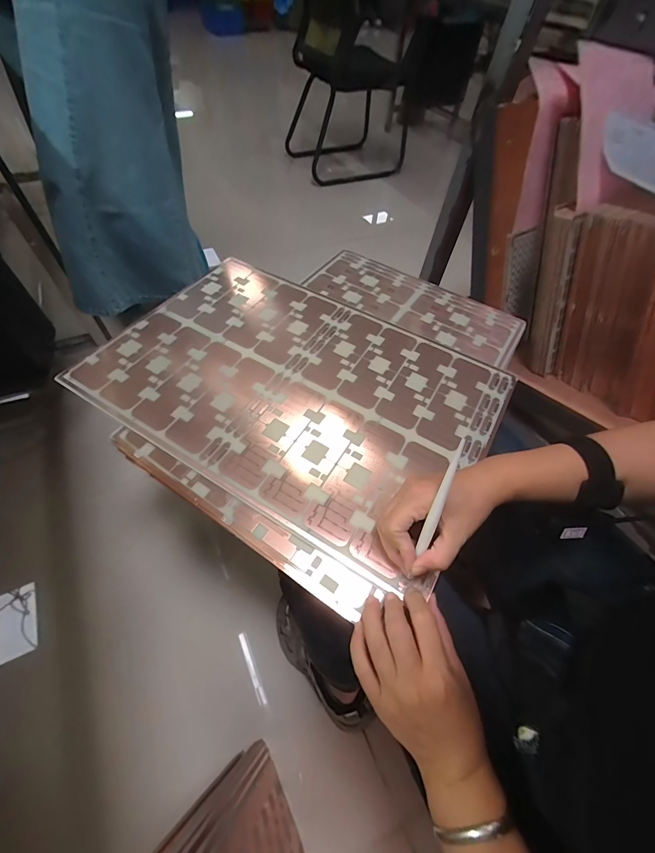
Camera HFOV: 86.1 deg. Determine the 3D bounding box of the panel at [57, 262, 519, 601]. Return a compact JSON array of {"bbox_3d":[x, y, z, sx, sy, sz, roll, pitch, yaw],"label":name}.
[{"bbox_3d":[-0.044,-0.065,0.468,0.489,0.005,0.335,28,59,15],"label":"panel"}]

